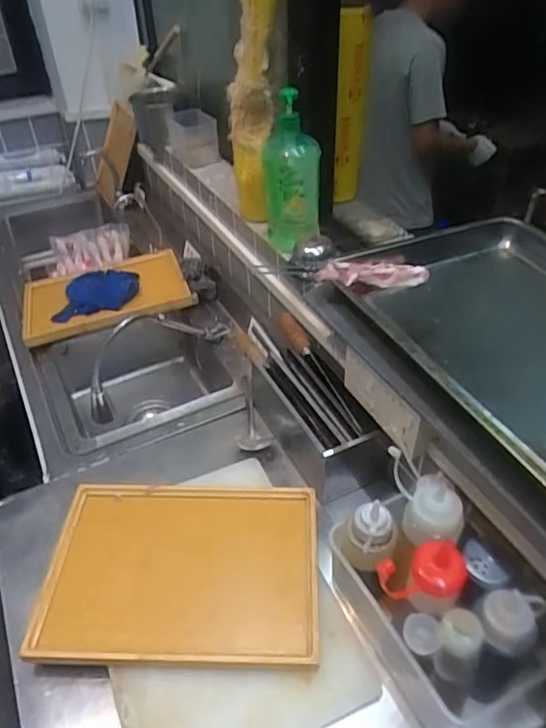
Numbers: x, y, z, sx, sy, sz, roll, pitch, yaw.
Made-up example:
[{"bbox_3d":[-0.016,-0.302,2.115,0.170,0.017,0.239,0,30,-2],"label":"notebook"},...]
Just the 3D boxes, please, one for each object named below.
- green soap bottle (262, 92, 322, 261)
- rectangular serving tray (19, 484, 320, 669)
[{"bbox_3d":[0.033,-0.344,1.051,0.100,0.273,0.118,-1,40,1],"label":"green soap bottle"},{"bbox_3d":[-0.133,0.294,0.835,0.385,0.032,0.274,1,39,1],"label":"rectangular serving tray"}]

